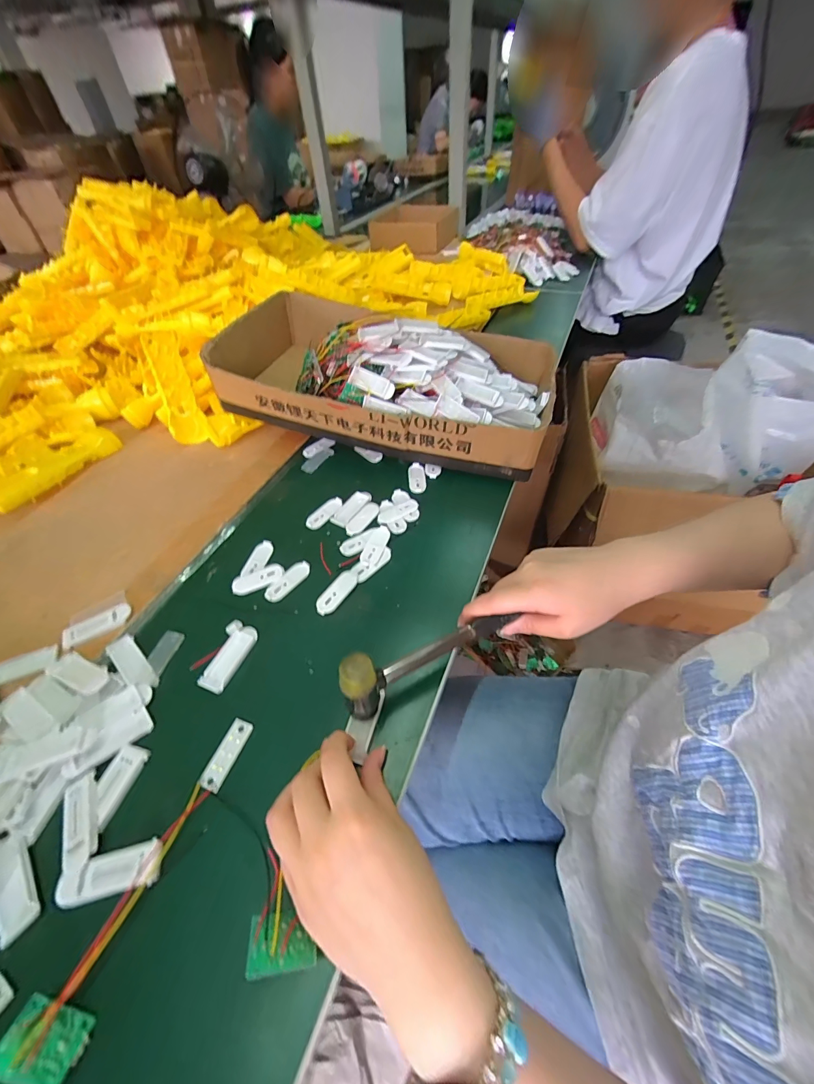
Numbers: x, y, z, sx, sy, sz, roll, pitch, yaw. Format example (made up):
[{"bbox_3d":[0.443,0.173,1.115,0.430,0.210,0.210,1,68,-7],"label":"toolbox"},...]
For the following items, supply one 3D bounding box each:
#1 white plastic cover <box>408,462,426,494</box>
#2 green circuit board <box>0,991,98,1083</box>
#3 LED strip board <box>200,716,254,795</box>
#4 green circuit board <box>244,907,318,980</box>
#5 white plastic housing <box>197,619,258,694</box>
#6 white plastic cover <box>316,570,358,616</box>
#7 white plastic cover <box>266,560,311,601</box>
[{"bbox_3d":[0.012,-0.078,0.477,0.020,0.007,0.052,-5,49,0],"label":"white plastic cover"},{"bbox_3d":[-0.182,0.251,0.194,0.037,0.004,0.027,30,19,-3],"label":"green circuit board"},{"bbox_3d":[-0.134,0.157,0.287,0.018,0.004,0.047,12,51,15],"label":"LED strip board"},{"bbox_3d":[-0.070,0.221,0.215,0.034,0.004,0.028,8,13,-20],"label":"green circuit board"},{"bbox_3d":[-0.155,0.098,0.335,0.031,0.004,0.061,10,51,13],"label":"white plastic housing"},{"bbox_3d":[-0.067,0.048,0.373,0.021,0.004,0.053,25,56,24],"label":"white plastic cover"},{"bbox_3d":[-0.119,0.037,0.383,0.022,0.004,0.051,32,59,28],"label":"white plastic cover"}]

